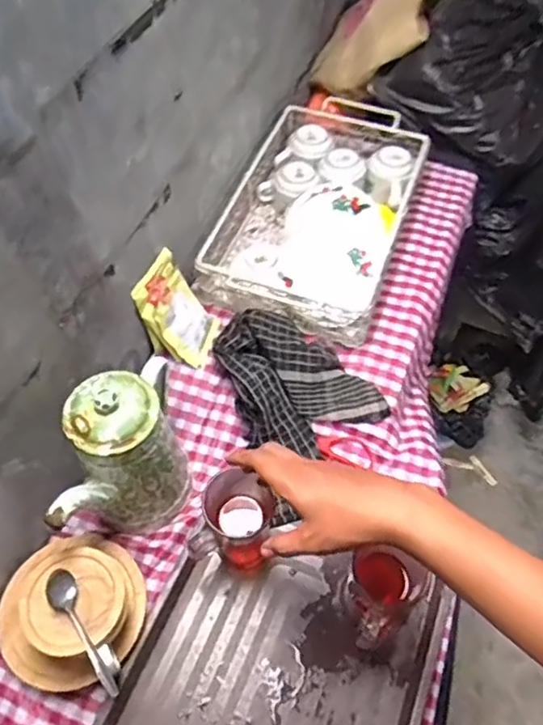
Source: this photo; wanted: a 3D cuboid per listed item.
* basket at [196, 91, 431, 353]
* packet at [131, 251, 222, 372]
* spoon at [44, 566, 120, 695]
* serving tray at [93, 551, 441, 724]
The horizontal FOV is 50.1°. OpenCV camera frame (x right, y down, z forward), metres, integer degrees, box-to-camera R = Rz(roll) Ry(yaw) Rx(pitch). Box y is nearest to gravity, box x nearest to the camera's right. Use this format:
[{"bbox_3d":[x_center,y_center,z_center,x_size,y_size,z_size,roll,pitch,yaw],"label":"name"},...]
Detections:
[{"bbox_3d":[0.072,-0.240,0.918,0.262,0.104,0.424,18,57,11],"label":"basket"},{"bbox_3d":[-0.123,-0.070,0.794,0.083,0.119,0.101,19,58,12],"label":"packet"},{"bbox_3d":[-0.179,0.256,0.561,0.028,0.014,0.127,-36,63,-22],"label":"spoon"},{"bbox_3d":[-0.009,0.363,0.619,0.299,0.029,0.333,19,58,12],"label":"serving tray"}]

